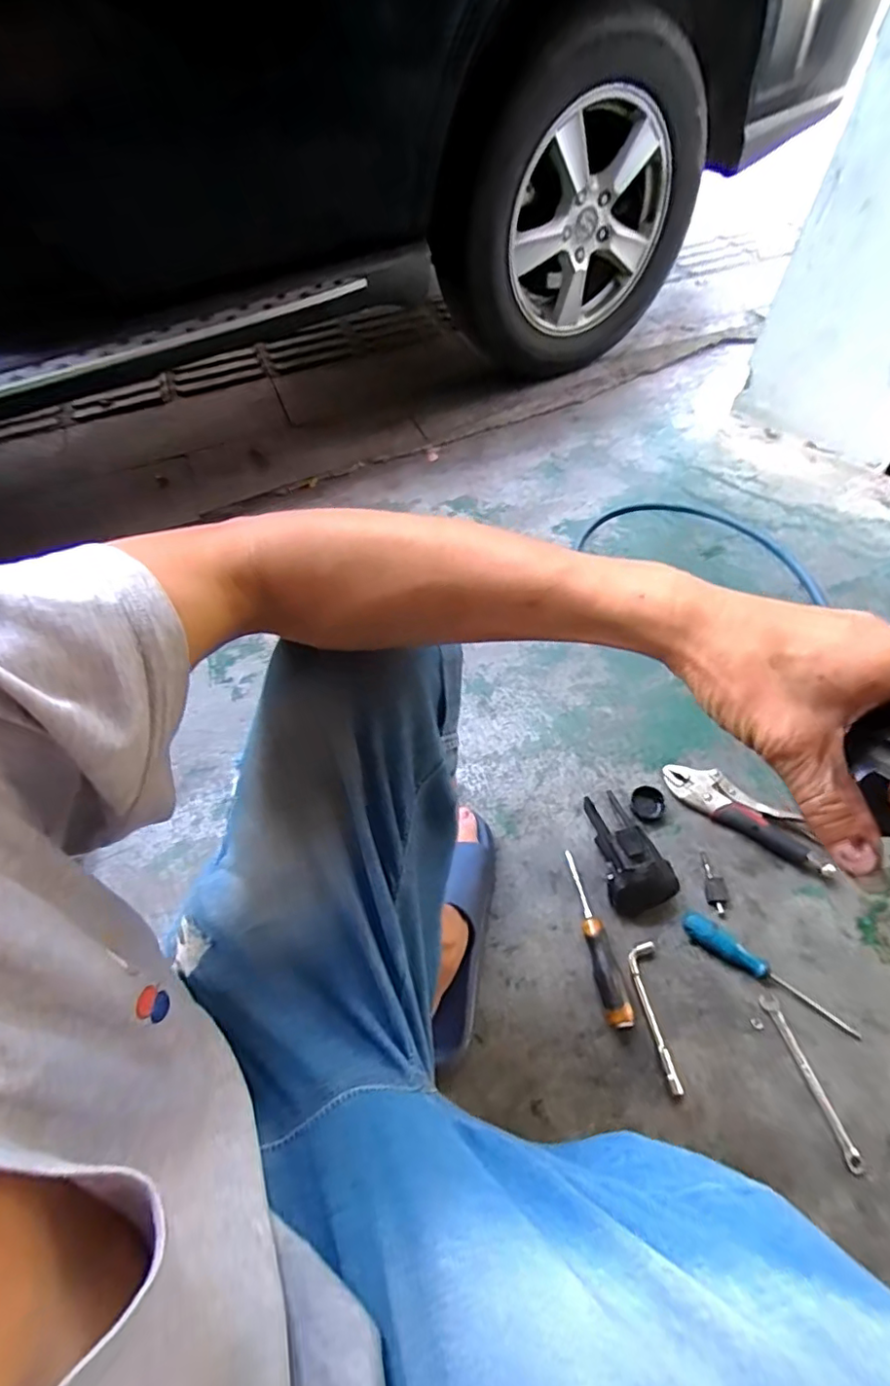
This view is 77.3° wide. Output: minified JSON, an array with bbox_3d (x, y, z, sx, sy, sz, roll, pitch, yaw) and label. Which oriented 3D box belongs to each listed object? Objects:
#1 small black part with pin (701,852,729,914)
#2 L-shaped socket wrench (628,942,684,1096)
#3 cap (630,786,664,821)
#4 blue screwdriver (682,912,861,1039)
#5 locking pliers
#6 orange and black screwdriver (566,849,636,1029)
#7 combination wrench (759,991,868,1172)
[{"bbox_3d":[0.333,0.233,0.688,0.025,0.009,0.072,4,57,5],"label":"small black part with pin"},{"bbox_3d":[0.233,0.356,0.616,0.031,0.009,0.143,-5,57,-1],"label":"L-shaped socket wrench"},{"bbox_3d":[0.272,0.148,0.746,0.041,0.011,0.046,5,57,5],"label":"cap"},{"bbox_3d":[0.367,0.313,0.625,0.197,0.027,0.030,30,63,20],"label":"blue screwdriver"},{"bbox_3d":[0.390,0.155,0.727,0.209,0.026,0.055,30,62,20],"label":"locking pliers"},{"bbox_3d":[0.176,0.283,0.656,0.029,0.034,0.196,-8,57,-4],"label":"orange and black screwdriver"},{"bbox_3d":[0.380,0.400,0.578,0.019,0.009,0.155,-14,57,-8],"label":"combination wrench"}]

